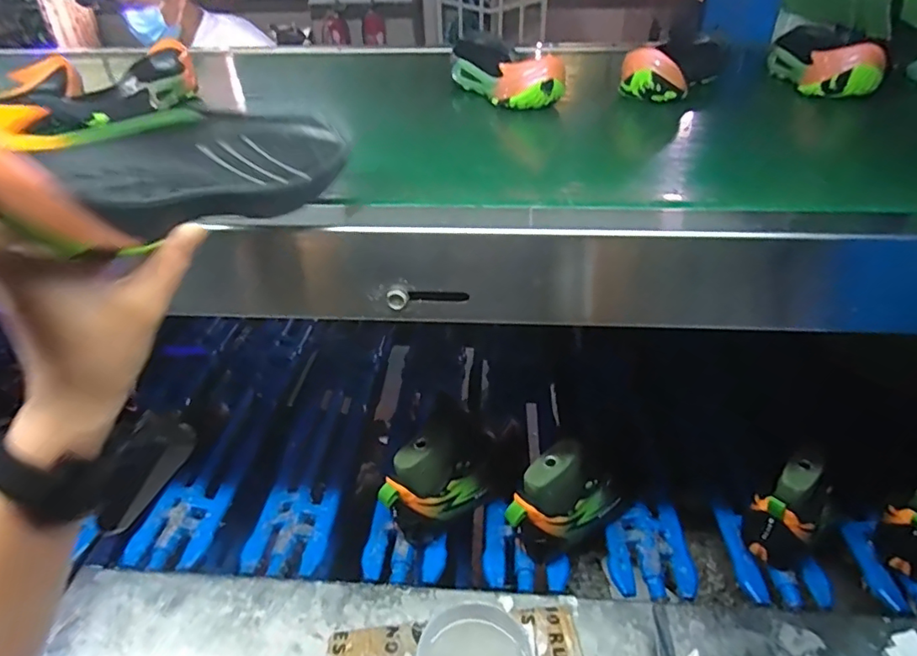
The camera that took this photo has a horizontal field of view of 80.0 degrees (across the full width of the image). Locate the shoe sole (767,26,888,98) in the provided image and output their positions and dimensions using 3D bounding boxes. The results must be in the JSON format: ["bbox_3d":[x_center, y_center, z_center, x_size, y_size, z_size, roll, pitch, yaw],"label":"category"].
[{"bbox_3d":[0.448,-0.335,0.677,0.068,0.064,0.188,4,39,10],"label":"shoe sole"}]

